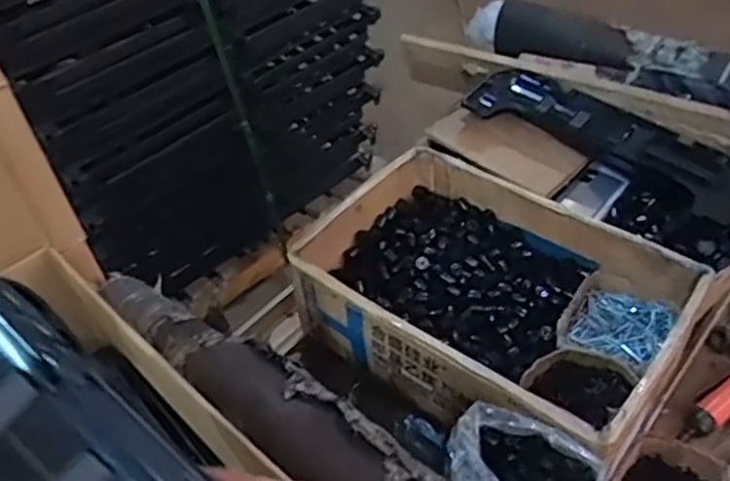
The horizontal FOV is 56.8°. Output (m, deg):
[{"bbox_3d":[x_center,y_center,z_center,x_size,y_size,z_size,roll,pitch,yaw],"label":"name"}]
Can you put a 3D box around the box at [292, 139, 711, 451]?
[{"bbox_3d":[0.177,0.081,1.032,0.535,0.162,0.363,31,56,31],"label":"box"}]

